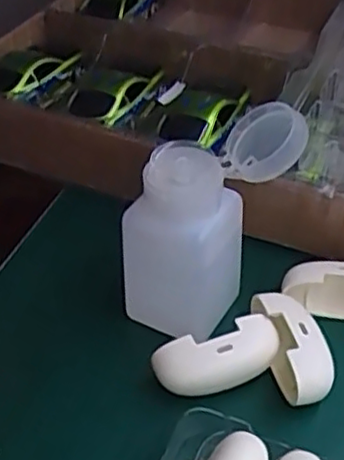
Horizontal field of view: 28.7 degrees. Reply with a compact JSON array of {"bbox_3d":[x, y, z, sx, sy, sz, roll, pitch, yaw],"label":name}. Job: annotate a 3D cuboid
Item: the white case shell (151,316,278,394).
[{"bbox_3d":[0.025,0.065,0.354,0.066,0.018,0.025,-16,44,-17],"label":"white case shell"}]

